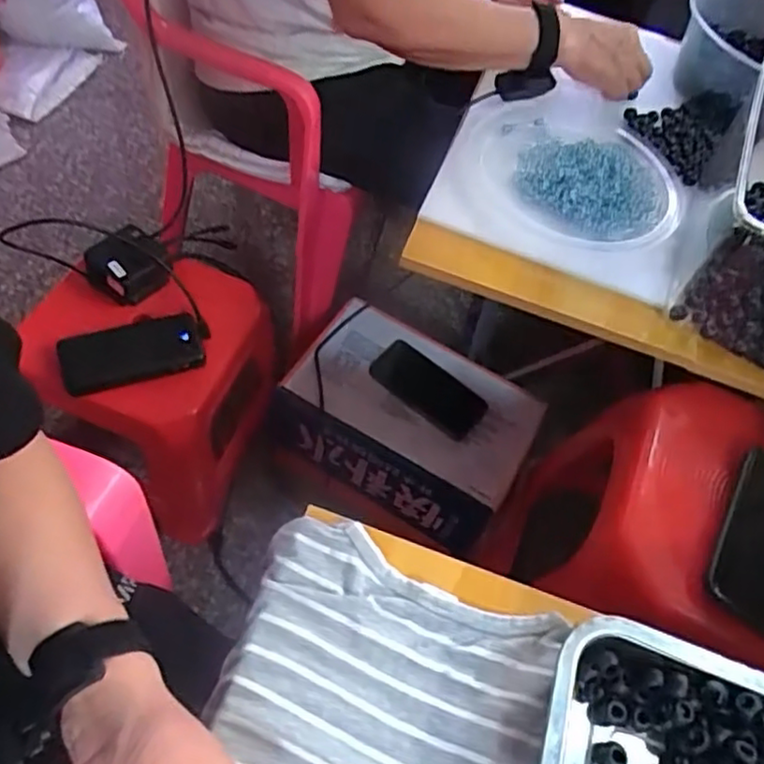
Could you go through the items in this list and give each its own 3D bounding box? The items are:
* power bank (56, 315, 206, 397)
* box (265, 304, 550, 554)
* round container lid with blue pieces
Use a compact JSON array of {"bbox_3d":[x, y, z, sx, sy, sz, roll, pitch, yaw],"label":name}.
[{"bbox_3d":[-0.295,-0.036,0.791,0.156,0.023,0.080,-15,54,-16],"label":"power bank"},{"bbox_3d":[0.039,0.048,0.950,0.322,0.134,0.230,34,57,11],"label":"box"},{"bbox_3d":[0.211,-0.230,0.739,0.230,0.041,0.218,5,57,-8],"label":"round container lid with blue pieces"}]

